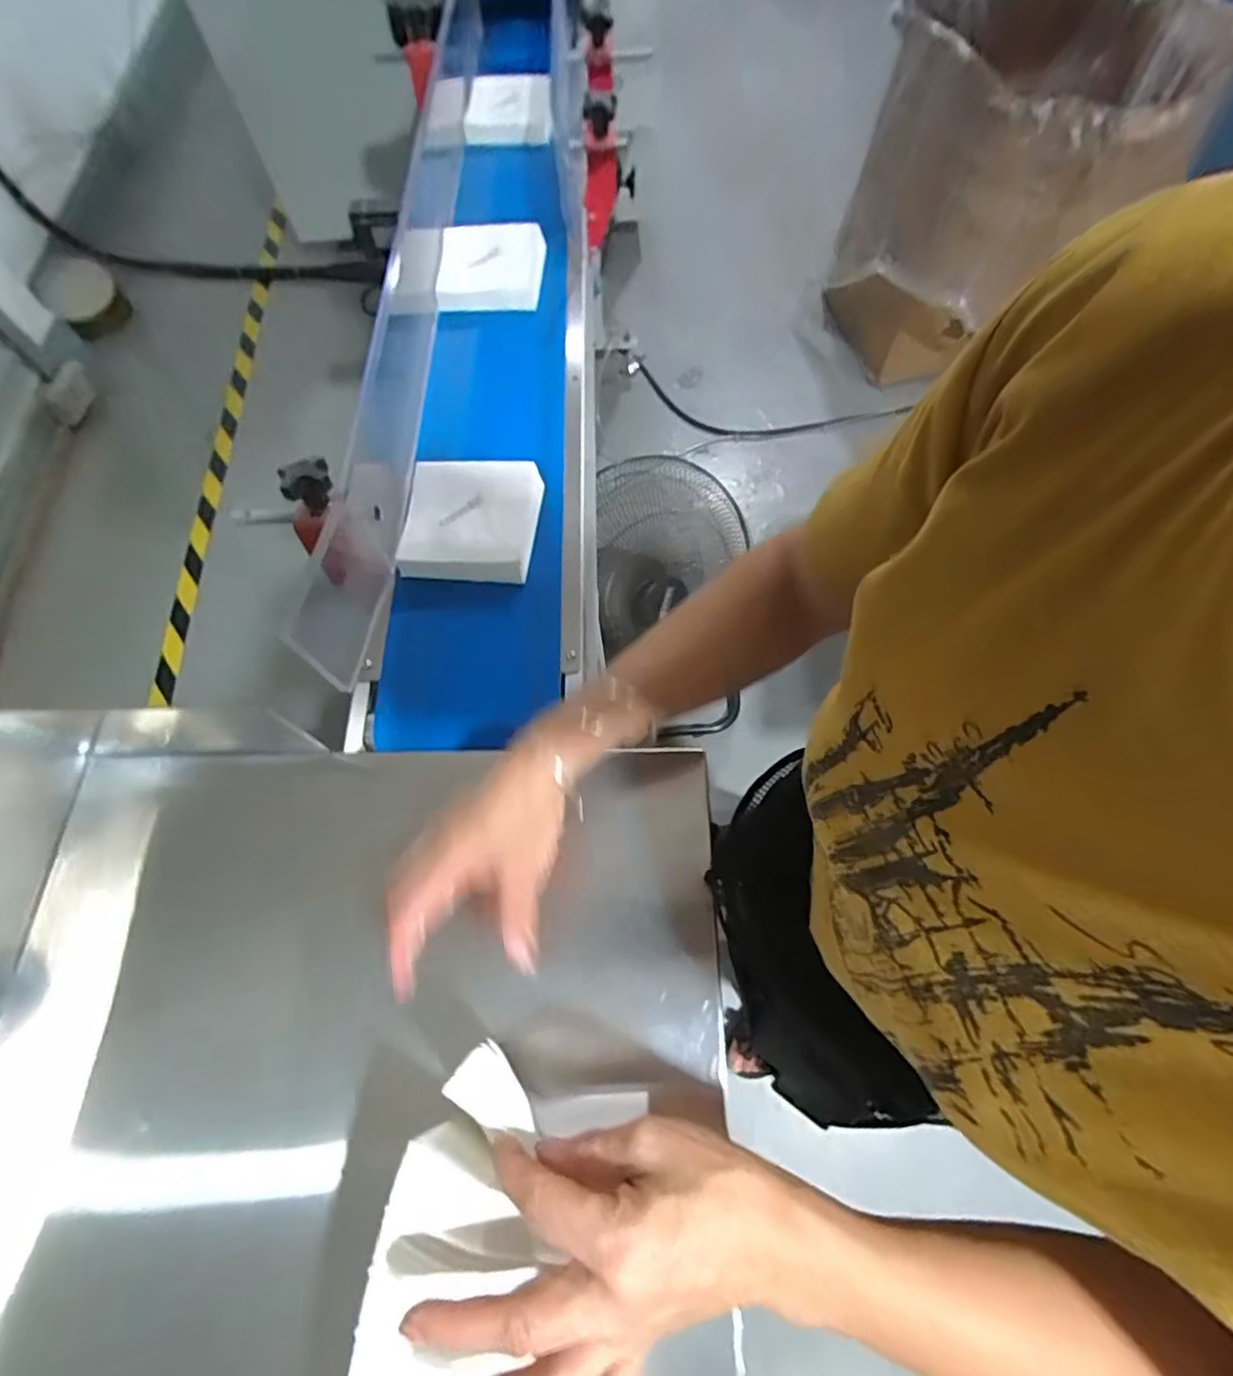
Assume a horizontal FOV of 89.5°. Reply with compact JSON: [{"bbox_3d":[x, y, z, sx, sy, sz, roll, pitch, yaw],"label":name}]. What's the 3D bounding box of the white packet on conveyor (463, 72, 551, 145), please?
[{"bbox_3d":[-0.147,-0.782,0.840,0.119,0.072,0.040,-4,66,0],"label":"white packet on conveyor"}]

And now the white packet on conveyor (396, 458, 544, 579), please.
[{"bbox_3d":[-0.134,-0.161,0.582,0.119,0.024,0.123,3,66,3],"label":"white packet on conveyor"}]

